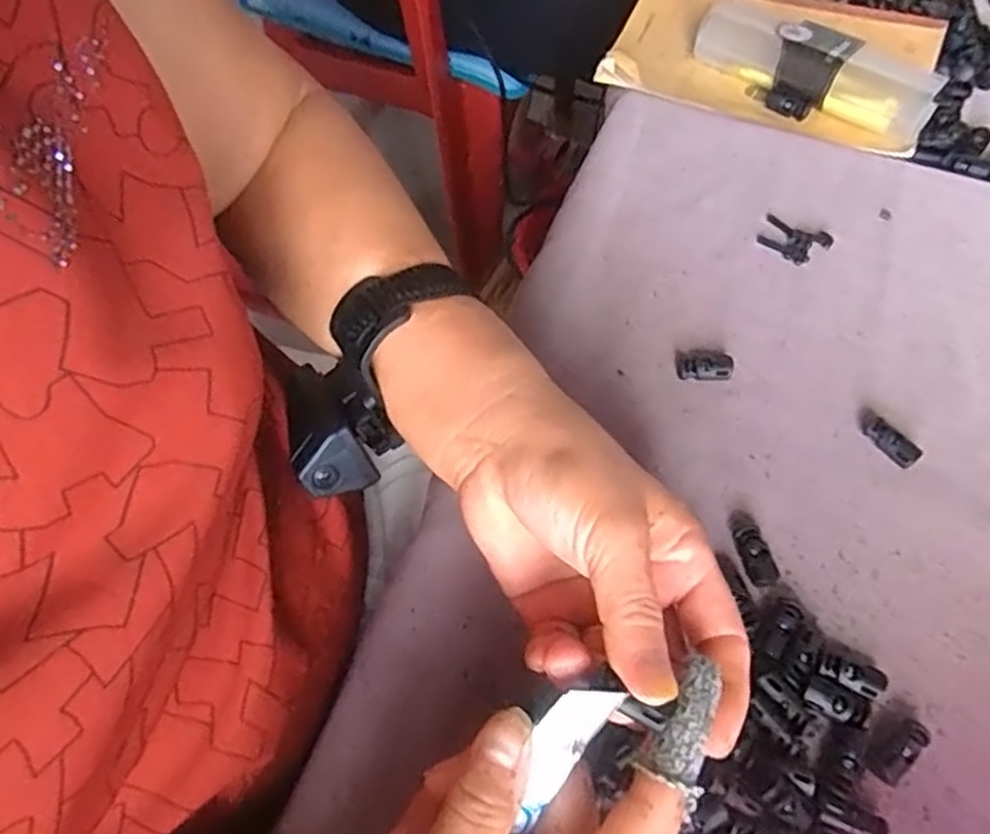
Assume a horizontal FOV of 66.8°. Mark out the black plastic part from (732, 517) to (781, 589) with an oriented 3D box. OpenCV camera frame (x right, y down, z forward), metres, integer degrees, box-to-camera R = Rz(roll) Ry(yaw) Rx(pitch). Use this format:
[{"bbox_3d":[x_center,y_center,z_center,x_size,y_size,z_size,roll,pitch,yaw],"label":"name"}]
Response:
[{"bbox_3d":[0.120,0.062,0.348,0.012,0.008,0.034,-13,63,-6],"label":"black plastic part"}]

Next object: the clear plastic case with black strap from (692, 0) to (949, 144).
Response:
[{"bbox_3d":[0.205,-0.226,0.486,0.155,0.036,0.049,38,69,18],"label":"clear plastic case with black strap"}]

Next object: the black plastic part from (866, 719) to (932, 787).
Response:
[{"bbox_3d":[0.165,0.136,0.307,0.028,0.009,0.013,-39,68,-18],"label":"black plastic part"}]

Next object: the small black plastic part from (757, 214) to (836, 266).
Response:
[{"bbox_3d":[0.173,-0.102,0.435,0.039,0.004,0.026,26,65,13],"label":"small black plastic part"}]

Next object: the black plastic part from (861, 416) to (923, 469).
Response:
[{"bbox_3d":[0.196,0.012,0.371,0.013,0.006,0.028,-35,67,-17],"label":"black plastic part"}]

